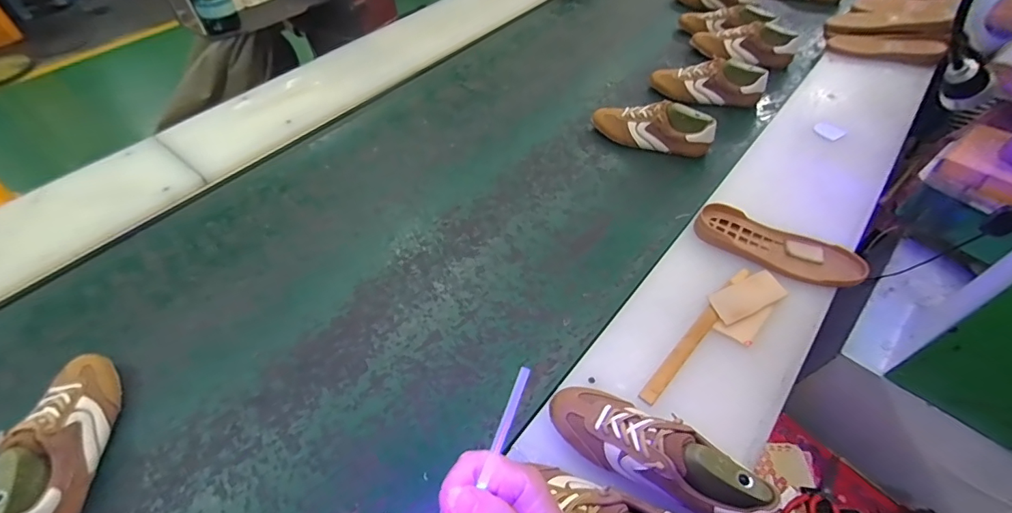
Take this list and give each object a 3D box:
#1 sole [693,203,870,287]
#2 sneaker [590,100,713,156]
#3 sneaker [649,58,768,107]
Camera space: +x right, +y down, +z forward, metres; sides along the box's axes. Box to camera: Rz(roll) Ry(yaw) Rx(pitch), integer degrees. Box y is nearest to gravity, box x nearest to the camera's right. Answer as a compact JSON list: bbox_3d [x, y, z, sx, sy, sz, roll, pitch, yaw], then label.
[{"bbox_3d":[0.454,-0.021,0.752,0.253,0.033,0.091,24,56,20],"label":"sole"},{"bbox_3d":[0.336,-0.307,1.036,0.277,0.094,0.080,24,56,20],"label":"sneaker"},{"bbox_3d":[0.513,-0.454,1.137,0.271,0.089,0.103,17,54,15],"label":"sneaker"}]

